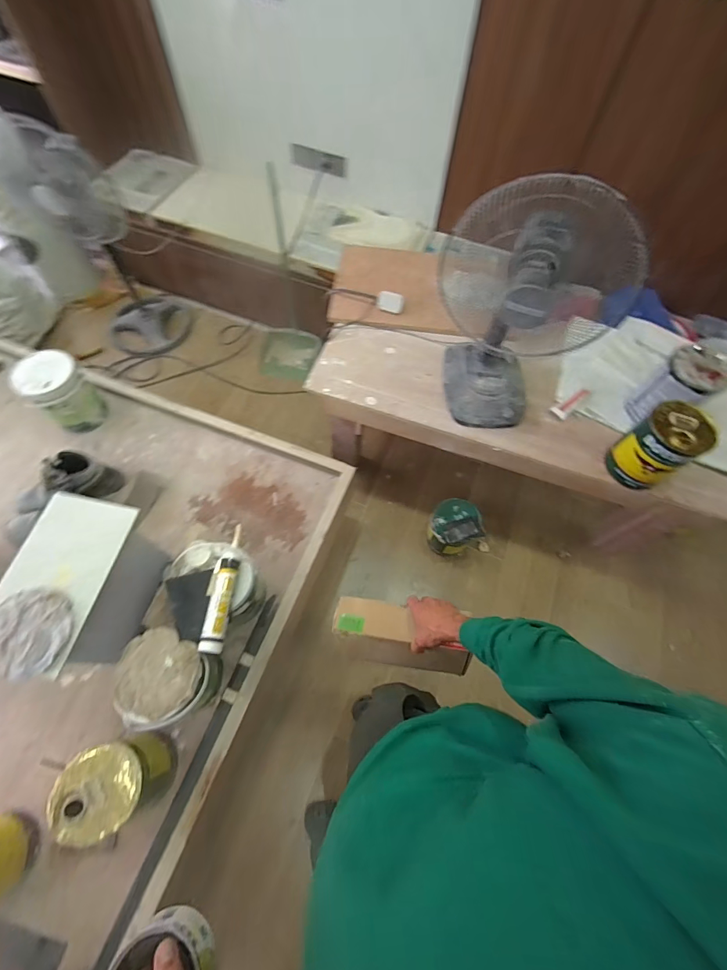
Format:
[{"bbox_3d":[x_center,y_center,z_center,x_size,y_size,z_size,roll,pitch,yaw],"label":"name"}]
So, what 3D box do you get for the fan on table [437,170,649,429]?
[{"bbox_3d":[0.376,-0.422,0.958,0.348,0.612,0.264,18,65,6],"label":"fan on table"}]

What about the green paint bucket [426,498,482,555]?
[{"bbox_3d":[0.342,0.159,1.487,0.170,0.205,0.172,1,64,-2],"label":"green paint bucket"}]

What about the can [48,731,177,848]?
[{"bbox_3d":[-0.523,0.641,0.850,0.147,0.222,0.146,1,64,-2],"label":"can"}]

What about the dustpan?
[{"bbox_3d":[-0.343,-0.795,1.626,0.283,0.733,0.306,-5,65,-5],"label":"dustpan"}]

